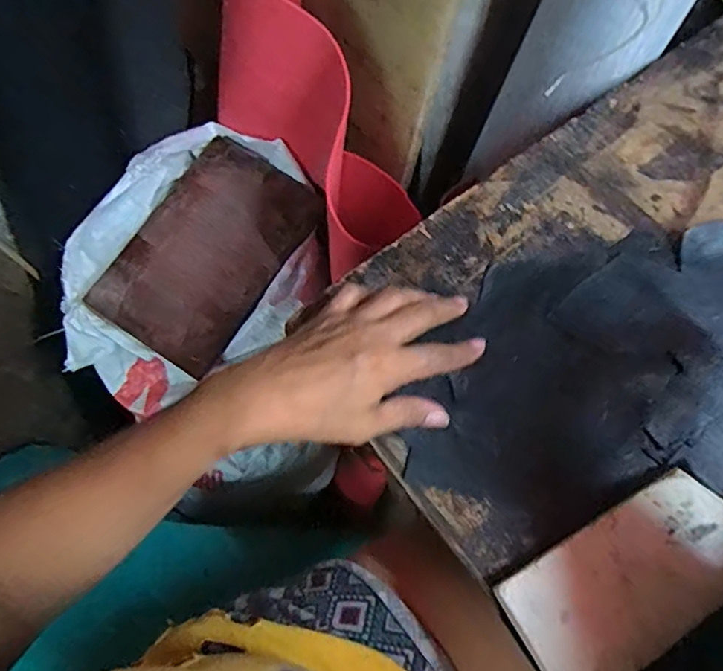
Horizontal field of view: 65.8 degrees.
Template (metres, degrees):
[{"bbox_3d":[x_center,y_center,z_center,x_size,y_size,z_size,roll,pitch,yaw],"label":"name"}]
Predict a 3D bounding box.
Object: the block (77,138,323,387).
[{"bbox_3d":[-0.196,-0.109,0.716,0.183,0.025,0.279,32,80,5],"label":"block"}]

